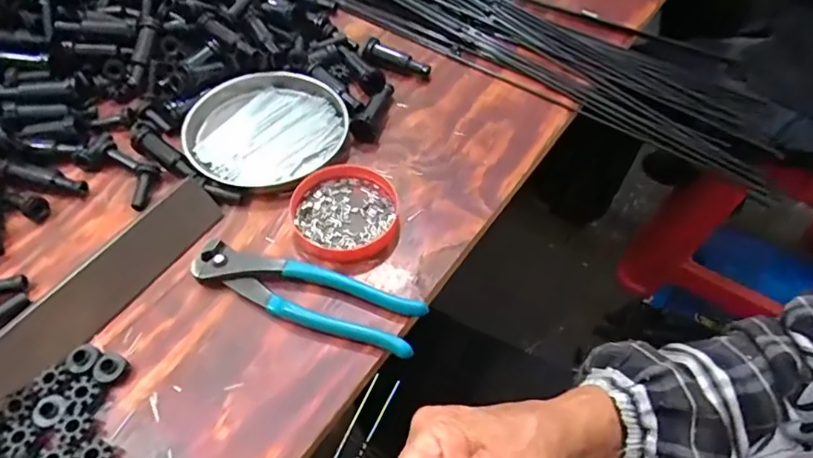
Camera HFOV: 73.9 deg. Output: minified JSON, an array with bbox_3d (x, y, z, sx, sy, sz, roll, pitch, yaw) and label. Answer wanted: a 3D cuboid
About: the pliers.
[{"bbox_3d":[-0.070,0.044,0.372,0.161,0.016,0.041,16,57,14],"label":"pliers"}]

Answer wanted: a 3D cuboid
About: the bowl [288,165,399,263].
[{"bbox_3d":[-0.048,-0.012,0.410,0.079,0.017,0.077,-1,55,2],"label":"bowl"}]

